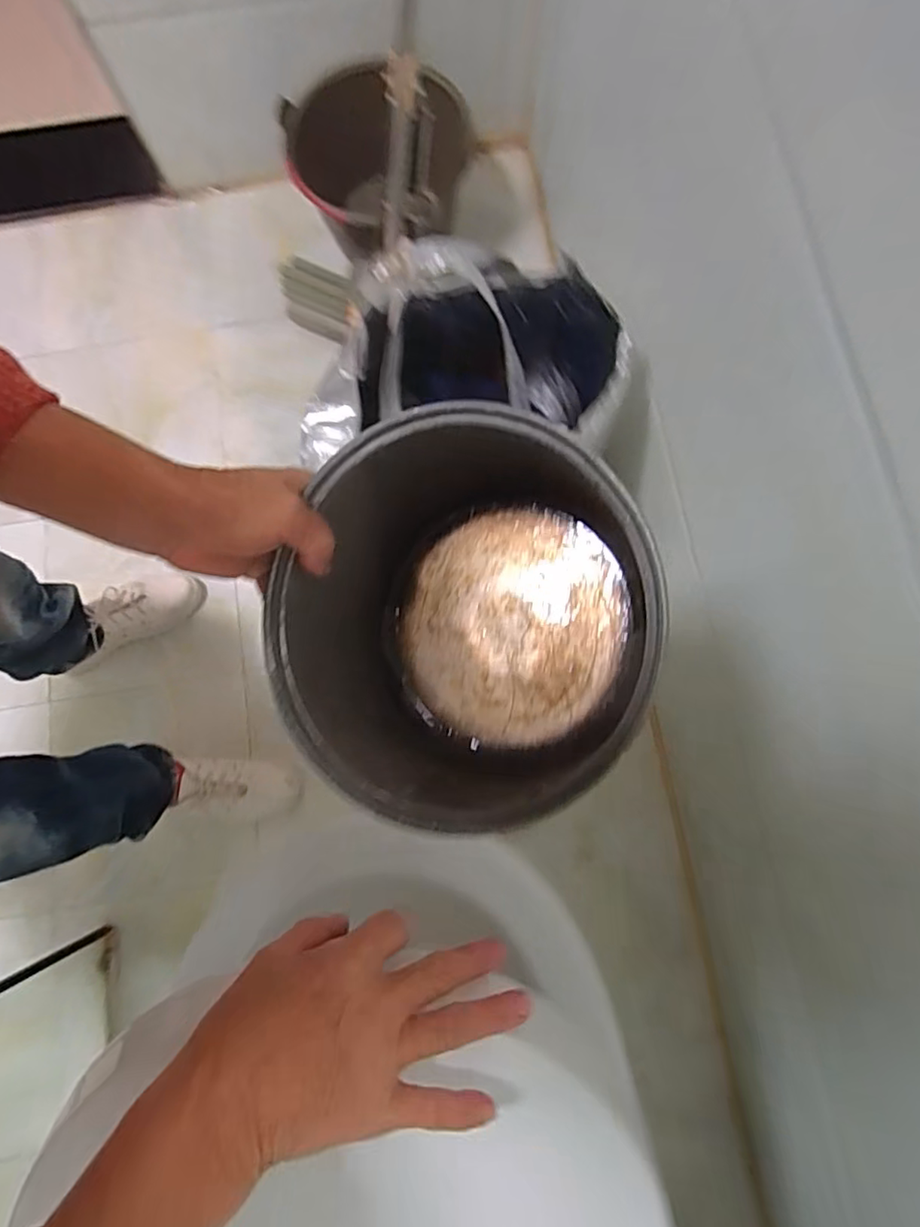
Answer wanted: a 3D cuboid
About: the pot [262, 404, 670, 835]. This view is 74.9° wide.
[{"bbox_3d":[0.011,0.015,0.366,0.207,0.160,0.207,-2,85,21],"label":"pot"}]

